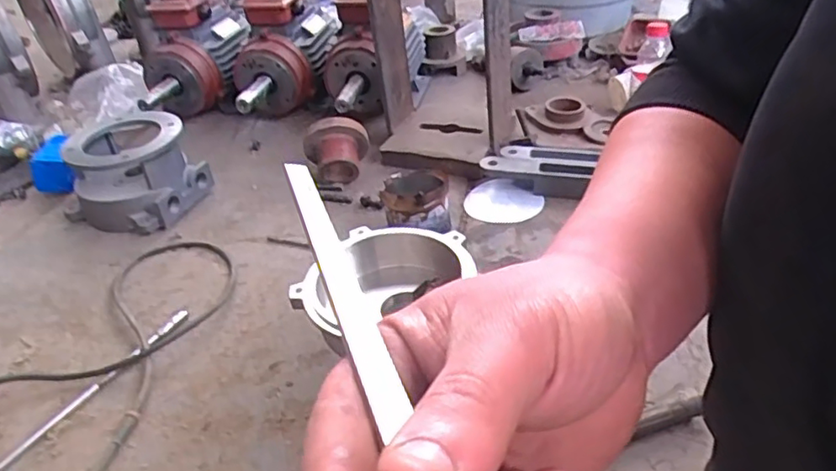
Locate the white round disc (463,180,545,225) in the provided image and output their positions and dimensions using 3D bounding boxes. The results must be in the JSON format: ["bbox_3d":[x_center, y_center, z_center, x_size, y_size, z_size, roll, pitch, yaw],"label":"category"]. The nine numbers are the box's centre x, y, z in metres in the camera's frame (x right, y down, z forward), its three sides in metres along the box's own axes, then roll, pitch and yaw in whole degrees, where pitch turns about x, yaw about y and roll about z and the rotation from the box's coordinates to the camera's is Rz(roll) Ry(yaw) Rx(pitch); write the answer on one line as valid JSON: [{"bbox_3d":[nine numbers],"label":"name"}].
[{"bbox_3d":[0.135,-0.055,1.012,0.112,0.019,0.112,-4,36,3],"label":"white round disc"}]

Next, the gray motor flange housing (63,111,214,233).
[{"bbox_3d":[-0.508,-0.121,1.084,0.230,0.144,0.200,15,41,26],"label":"gray motor flange housing"}]

